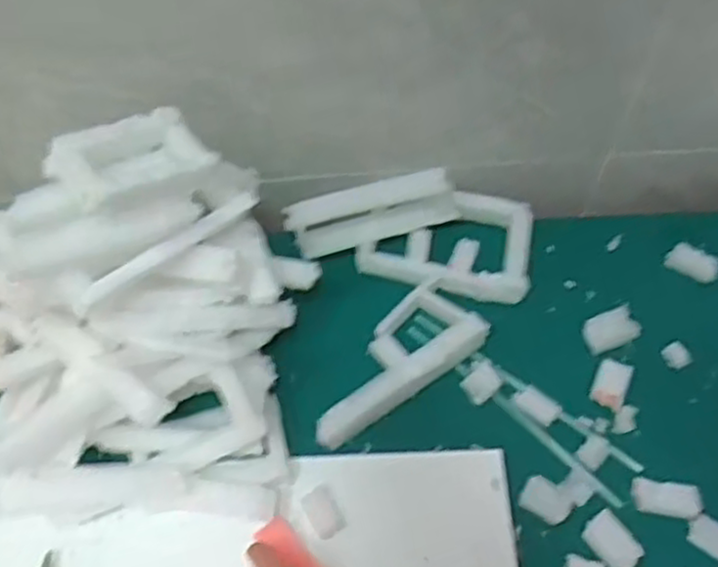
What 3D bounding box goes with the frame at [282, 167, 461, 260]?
[{"bbox_3d":[0.013,-0.079,0.815,0.183,0.070,0.032,-14,41,-8],"label":"frame"}]

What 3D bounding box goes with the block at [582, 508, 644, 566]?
[{"bbox_3d":[0.232,0.236,0.683,0.037,0.010,0.051,-31,64,-17],"label":"block"}]

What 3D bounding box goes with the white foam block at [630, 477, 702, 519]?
[{"bbox_3d":[0.291,0.201,0.705,0.060,0.011,0.030,10,60,6],"label":"white foam block"}]

